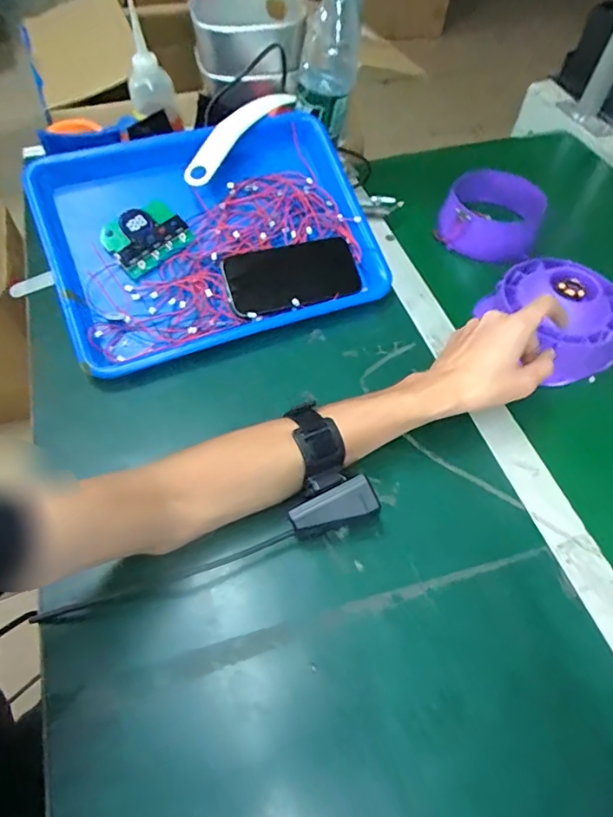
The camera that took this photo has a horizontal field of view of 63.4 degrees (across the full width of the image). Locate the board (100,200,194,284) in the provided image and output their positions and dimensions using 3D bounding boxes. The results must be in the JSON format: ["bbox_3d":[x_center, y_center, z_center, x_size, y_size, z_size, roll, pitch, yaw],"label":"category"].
[{"bbox_3d":[-0.171,-0.184,0.531,0.081,0.011,0.067,-42,93,-13],"label":"board"}]

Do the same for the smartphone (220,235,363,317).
[{"bbox_3d":[-0.016,-0.144,0.540,0.142,0.012,0.079,-19,71,-7],"label":"smartphone"}]

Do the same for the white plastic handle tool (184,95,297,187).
[{"bbox_3d":[-0.075,-0.315,0.568,0.031,0.035,0.186,29,60,15],"label":"white plastic handle tool"}]

